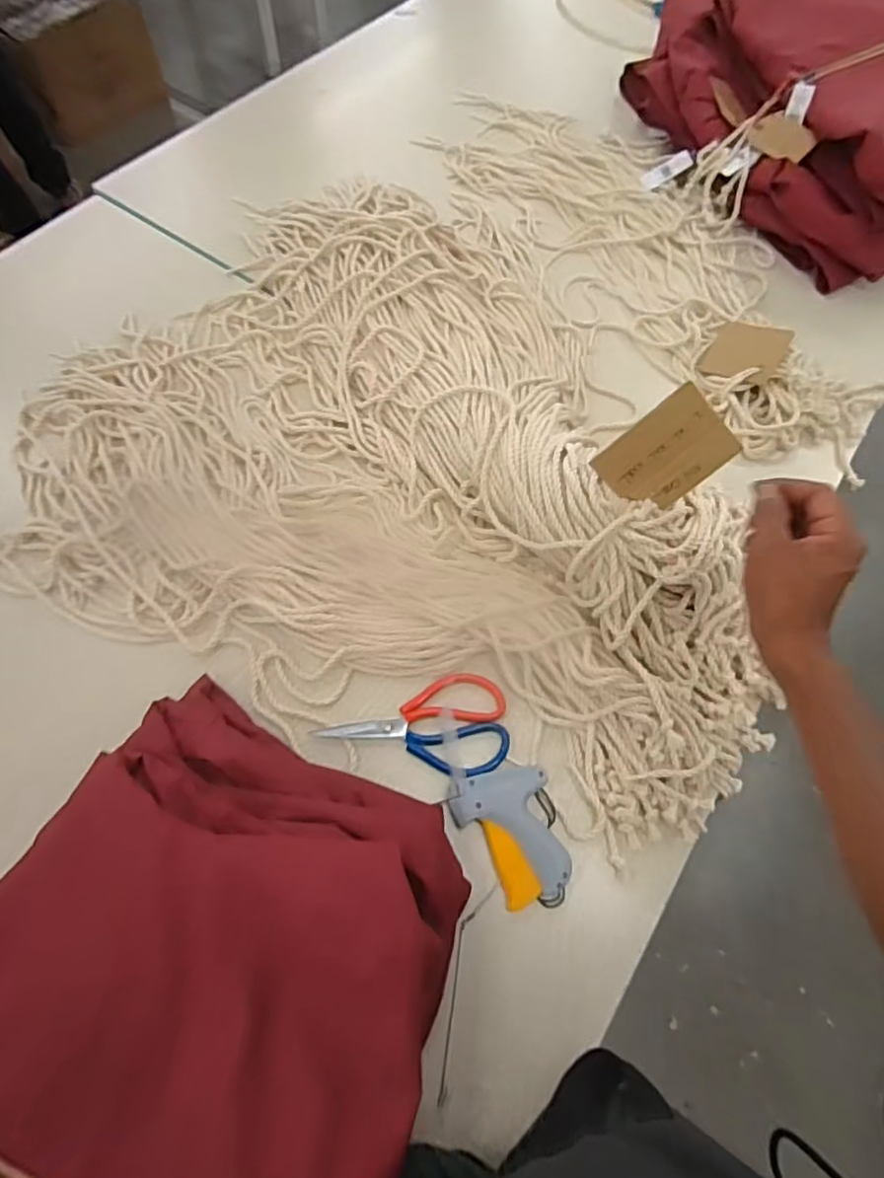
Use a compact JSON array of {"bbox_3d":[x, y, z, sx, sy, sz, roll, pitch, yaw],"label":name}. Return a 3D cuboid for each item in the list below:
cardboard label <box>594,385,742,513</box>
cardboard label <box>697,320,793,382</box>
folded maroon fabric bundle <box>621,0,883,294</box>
[{"bbox_3d":[0.213,-0.126,0.560,0.085,0.109,0.006,44,25,-15],"label":"cardboard label"},{"bbox_3d":[0.401,-0.312,0.775,0.091,0.009,0.084,29,87,32],"label":"cardboard label"},{"bbox_3d":[0.603,-0.771,0.939,0.357,0.204,0.576,-21,67,-12],"label":"folded maroon fabric bundle"}]

